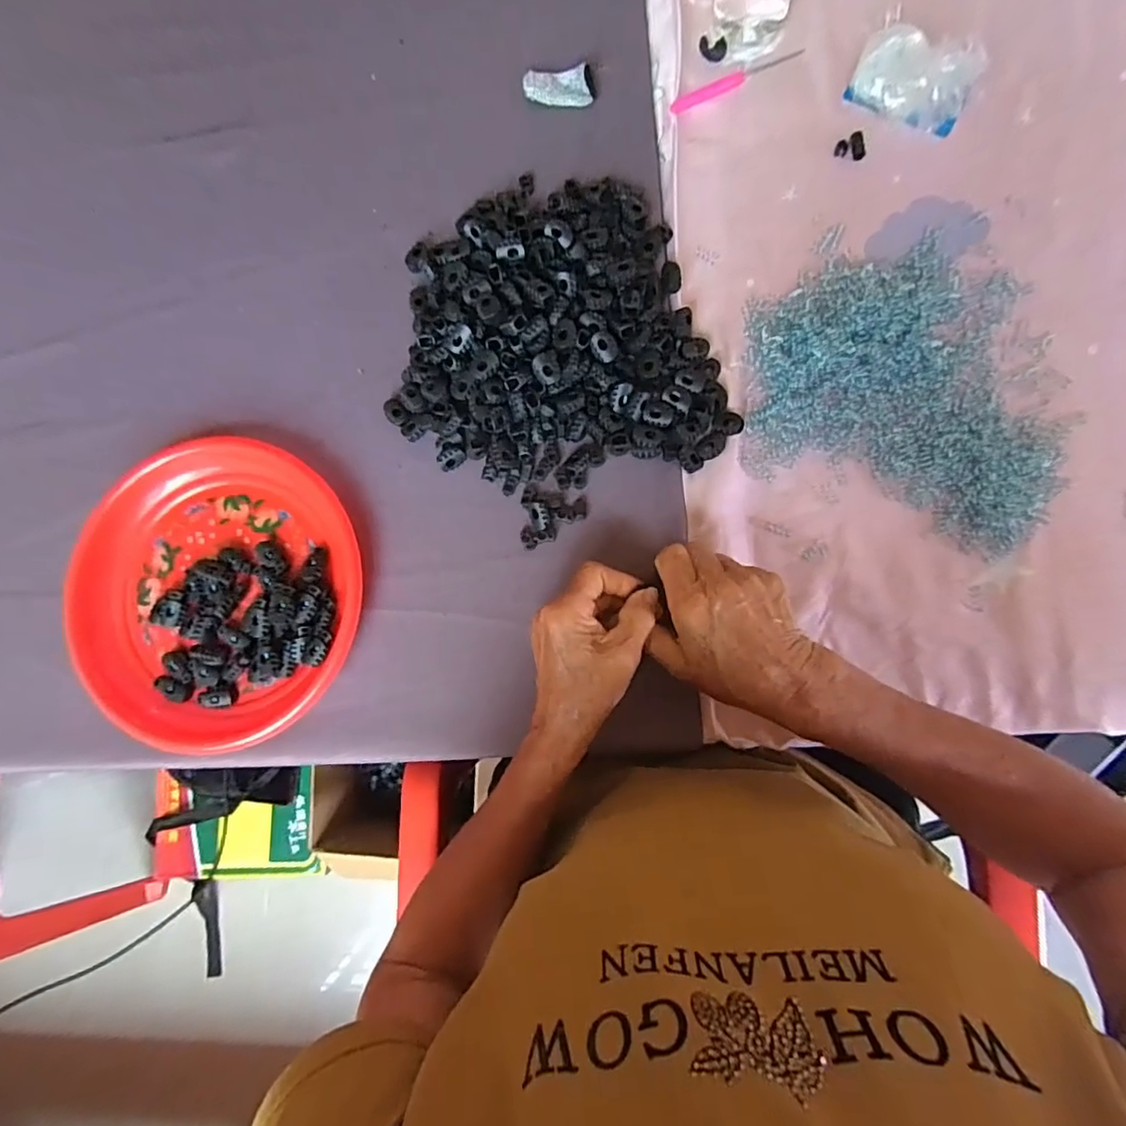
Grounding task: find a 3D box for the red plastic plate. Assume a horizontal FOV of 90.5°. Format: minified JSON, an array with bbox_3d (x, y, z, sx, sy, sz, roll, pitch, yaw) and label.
[{"bbox_3d":[-0.254,0.021,0.416,0.219,0.028,0.214,-1,83,5],"label":"red plastic plate"}]

